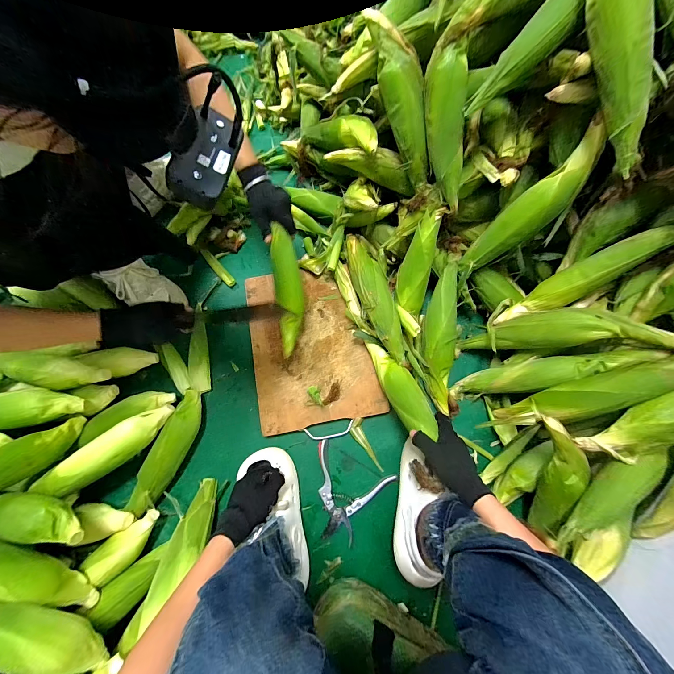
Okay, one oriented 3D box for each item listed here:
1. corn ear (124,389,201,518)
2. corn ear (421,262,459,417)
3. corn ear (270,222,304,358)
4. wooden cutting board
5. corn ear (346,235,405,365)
[{"bbox_3d":[-0.336,0.233,0.593,0.061,0.064,0.244,19,76,6],"label":"corn ear"},{"bbox_3d":[0.224,0.002,0.630,0.071,0.046,0.312,2,90,1],"label":"corn ear"},{"bbox_3d":[-0.103,-0.097,0.627,0.054,0.064,0.258,-4,101,0],"label":"corn ear"},{"bbox_3d":[-0.061,0.013,0.668,0.264,0.019,0.363,-11,75,-2],"label":"wooden cutting board"},{"bbox_3d":[0.081,-0.098,0.657,0.066,0.079,0.329,-18,75,-4],"label":"corn ear"}]

